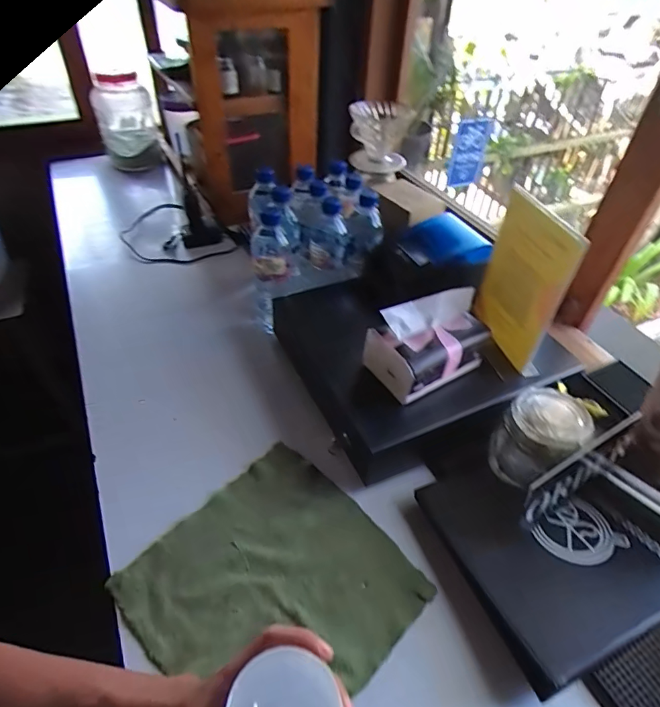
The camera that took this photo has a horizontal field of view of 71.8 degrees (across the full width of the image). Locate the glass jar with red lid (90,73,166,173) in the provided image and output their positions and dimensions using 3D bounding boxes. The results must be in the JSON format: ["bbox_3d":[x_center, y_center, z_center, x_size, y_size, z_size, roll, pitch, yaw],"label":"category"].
[{"bbox_3d":[-0.521,-0.603,1.171,0.145,0.206,0.164,-16,47,-19],"label":"glass jar with red lid"}]

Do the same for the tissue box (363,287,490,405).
[{"bbox_3d":[0.131,-0.017,0.605,0.148,0.092,0.086,-22,49,-24],"label":"tissue box"}]

